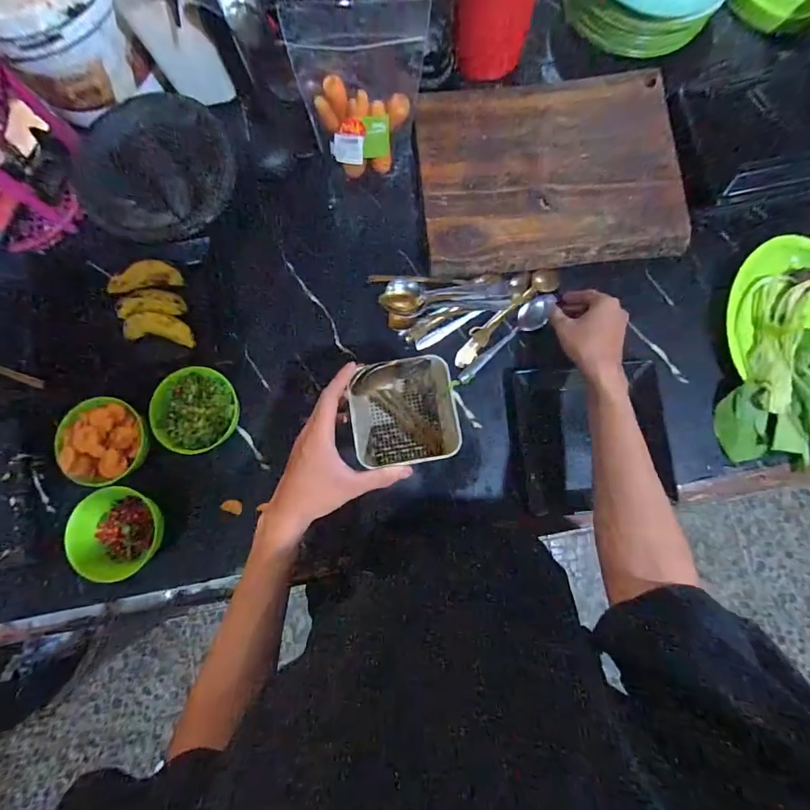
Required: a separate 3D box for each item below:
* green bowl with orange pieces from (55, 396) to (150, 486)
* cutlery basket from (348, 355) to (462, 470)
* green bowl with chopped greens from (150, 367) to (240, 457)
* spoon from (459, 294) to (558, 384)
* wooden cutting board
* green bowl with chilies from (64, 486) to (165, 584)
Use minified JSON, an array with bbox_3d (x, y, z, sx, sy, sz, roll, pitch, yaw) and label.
[{"bbox_3d":[-0.388,0.048,0.557,0.100,0.053,0.104,0,82,0],"label":"green bowl with orange pieces"},{"bbox_3d":[0.002,0.010,0.535,0.123,0.139,0.115,-9,85,-1],"label":"cutlery basket"},{"bbox_3d":[-0.273,0.006,0.580,0.103,0.052,0.109,0,82,0],"label":"green bowl with chopped greens"},{"bbox_3d":[0.141,-0.092,0.610,0.165,0.027,0.038,-42,87,5],"label":"spoon"},{"bbox_3d":[0.210,-0.342,0.629,0.370,0.034,0.286,-6,85,-1],"label":"wooden cutting board"},{"bbox_3d":[-0.367,0.165,0.552,0.096,0.052,0.112,30,83,4],"label":"green bowl with chilies"}]

